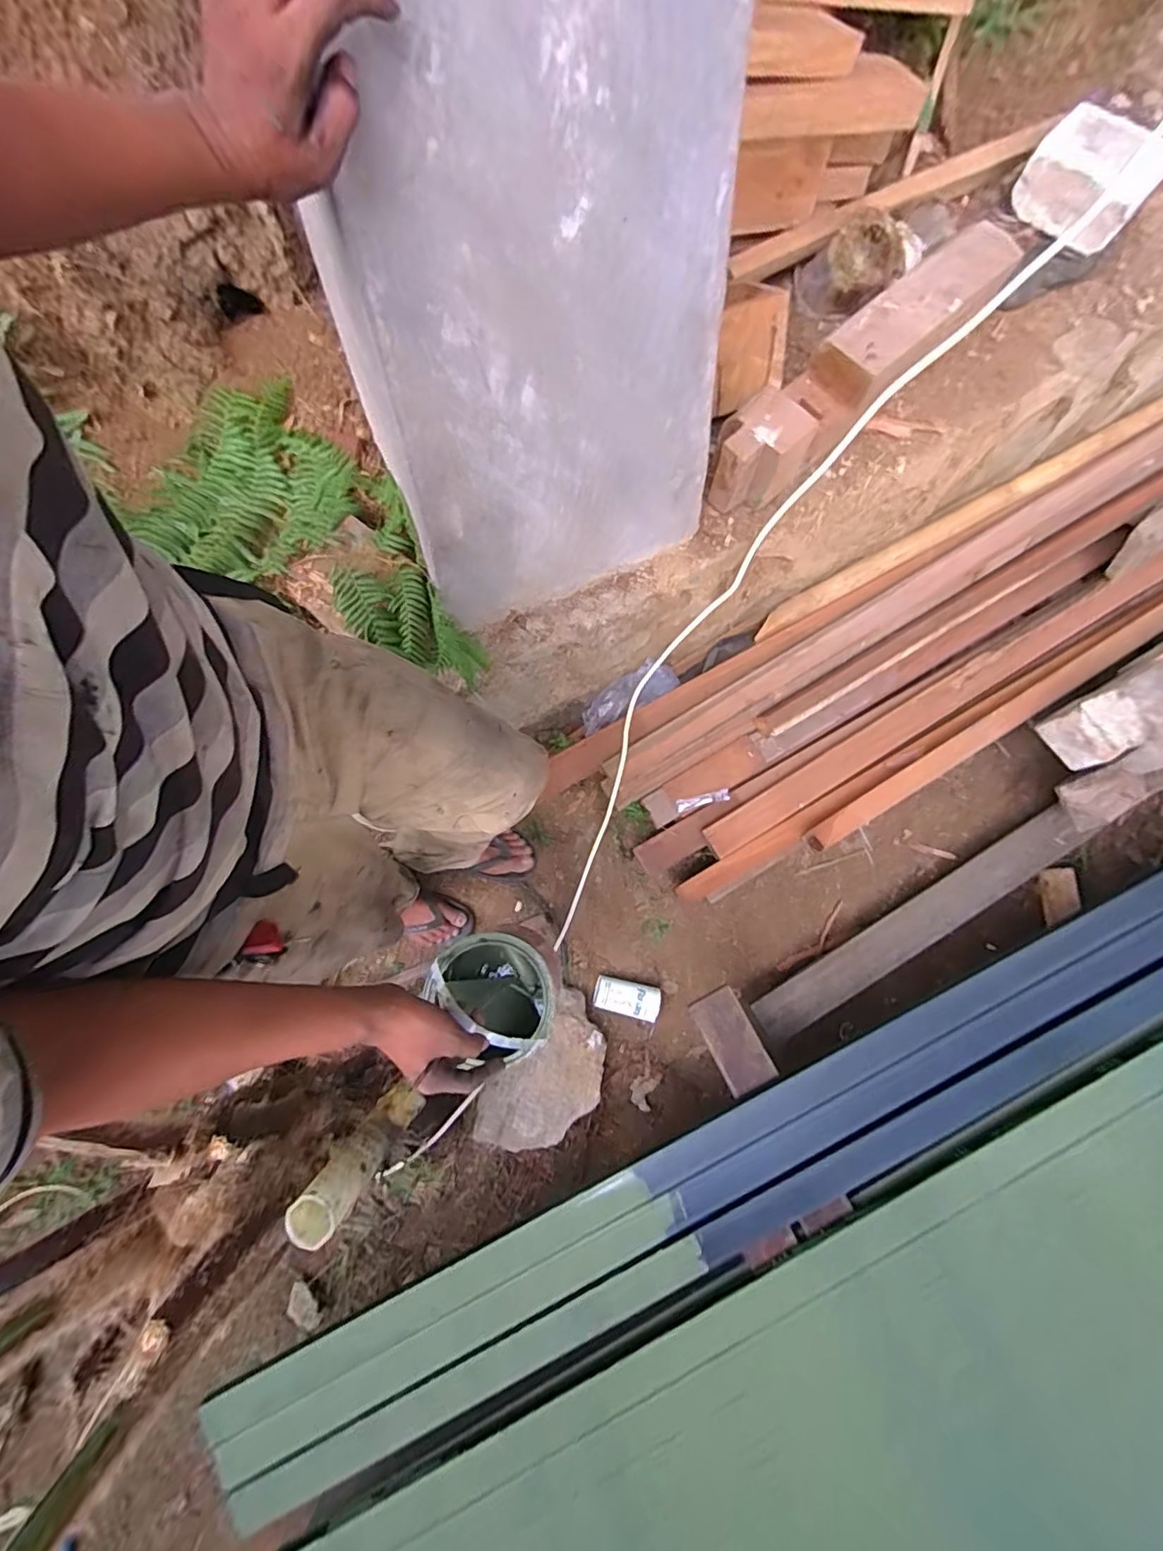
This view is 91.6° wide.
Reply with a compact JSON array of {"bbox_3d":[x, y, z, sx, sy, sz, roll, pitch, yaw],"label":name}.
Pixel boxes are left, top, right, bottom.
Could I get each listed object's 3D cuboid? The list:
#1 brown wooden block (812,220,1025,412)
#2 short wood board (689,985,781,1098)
[{"bbox_3d":[0.557,-0.763,0.932,0.376,0.072,0.139,-43,79,-9],"label":"brown wooden block"},{"bbox_3d":[0.263,0.462,0.988,0.085,0.018,0.164,-26,77,-5],"label":"short wood board"}]

